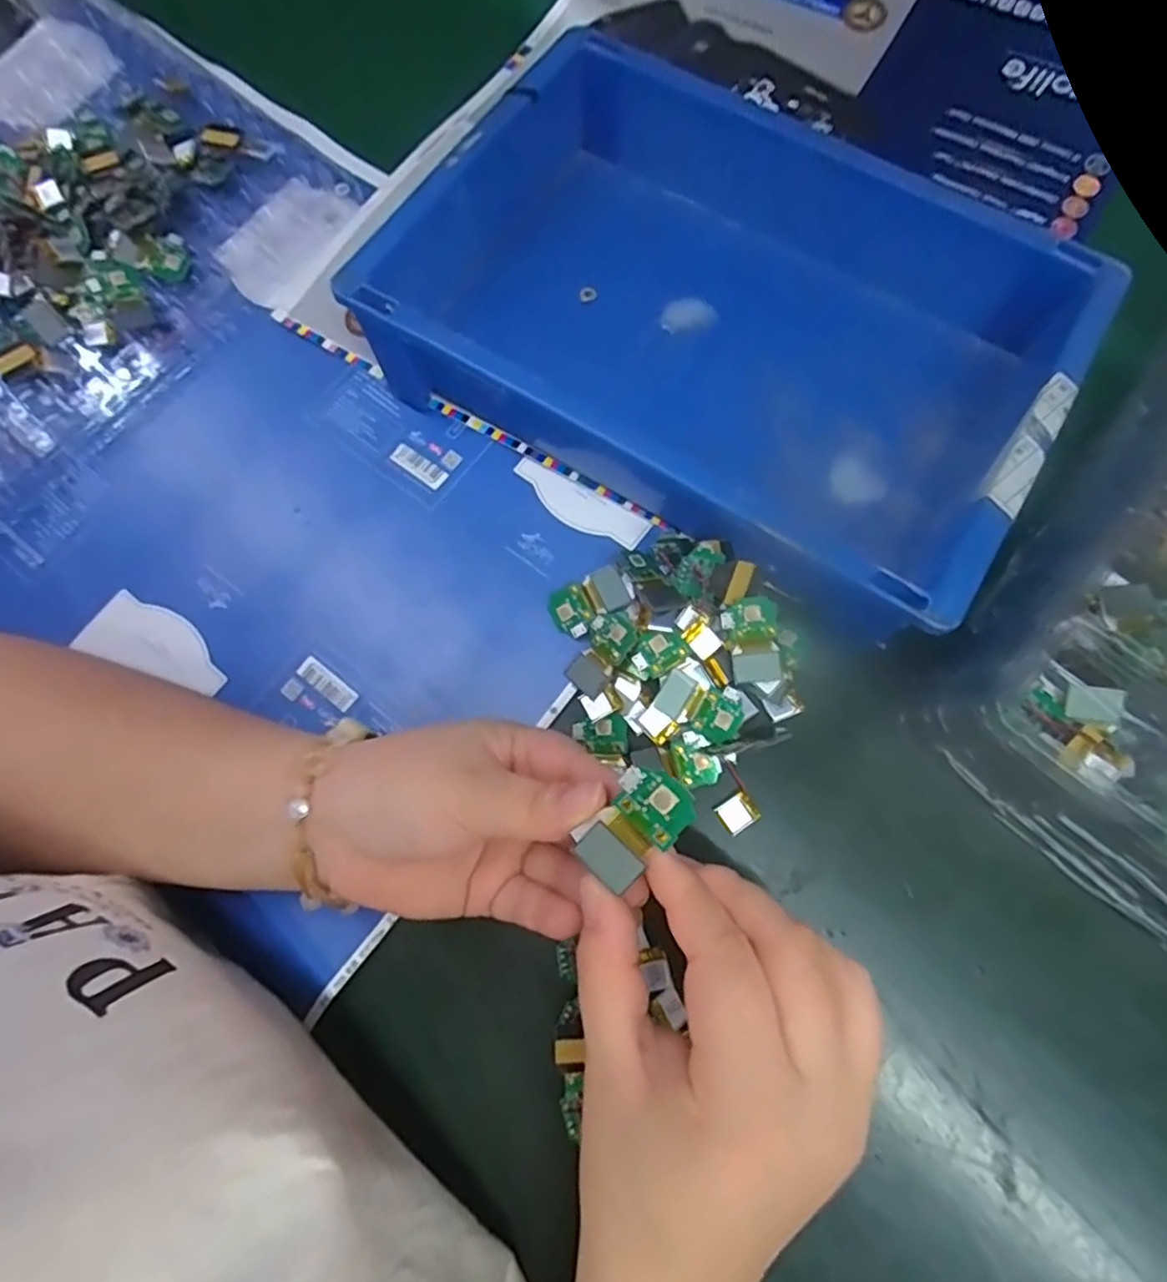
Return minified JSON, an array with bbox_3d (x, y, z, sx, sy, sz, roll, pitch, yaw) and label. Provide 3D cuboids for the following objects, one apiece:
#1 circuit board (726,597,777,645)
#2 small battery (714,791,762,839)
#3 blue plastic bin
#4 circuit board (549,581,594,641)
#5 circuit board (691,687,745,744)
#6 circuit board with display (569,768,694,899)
[{"bbox_3d":[0.078,-0.009,0.308,0.022,0.004,0.021,-2,94,-2],"label":"circuit board"},{"bbox_3d":[0.070,0.079,0.301,0.016,0.004,0.015,-35,77,-7],"label":"small battery"},{"bbox_3d":[0.074,-0.165,0.329,0.303,0.067,0.229,31,79,9],"label":"blue plastic bin"},{"bbox_3d":[-0.006,-0.014,0.323,0.019,0.007,0.025,-26,76,-5],"label":"circuit board"},{"bbox_3d":[0.063,0.033,0.301,0.020,0.004,0.025,27,96,7],"label":"circuit board"},{"bbox_3d":[0.016,0.058,0.209,0.037,0.008,0.025,-42,78,-8],"label":"circuit board with display"}]

